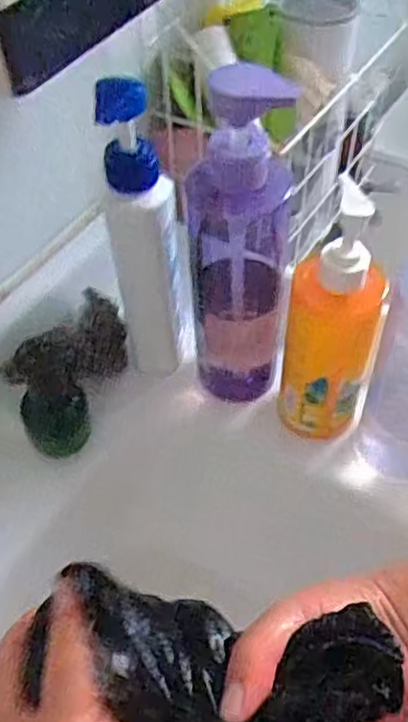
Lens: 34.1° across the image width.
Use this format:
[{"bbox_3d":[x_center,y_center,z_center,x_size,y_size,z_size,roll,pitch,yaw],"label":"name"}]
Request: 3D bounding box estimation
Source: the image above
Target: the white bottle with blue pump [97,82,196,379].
[{"bbox_3d":[-0.040,-0.077,0.488,0.052,0.245,0.047,-10,51,-5],"label":"white bottle with blue pump"}]

